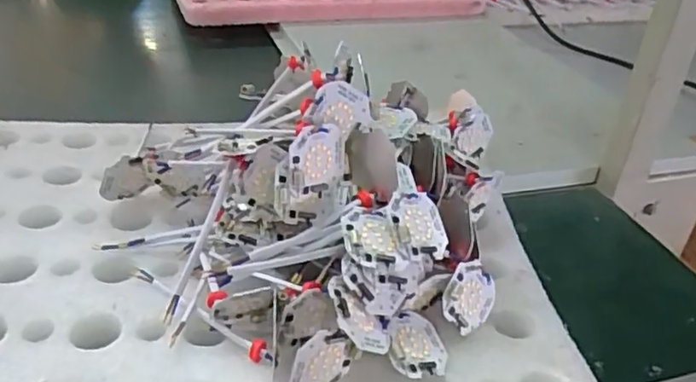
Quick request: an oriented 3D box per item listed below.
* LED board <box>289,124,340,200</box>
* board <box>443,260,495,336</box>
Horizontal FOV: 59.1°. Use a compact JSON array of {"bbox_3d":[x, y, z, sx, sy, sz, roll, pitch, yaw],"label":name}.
[{"bbox_3d":[-0.021,-0.020,0.397,0.043,0.043,0.005,-19,26,-39],"label":"LED board"},{"bbox_3d":[0.082,0.072,0.417,0.006,0.048,0.046,2,53,48],"label":"board"}]

